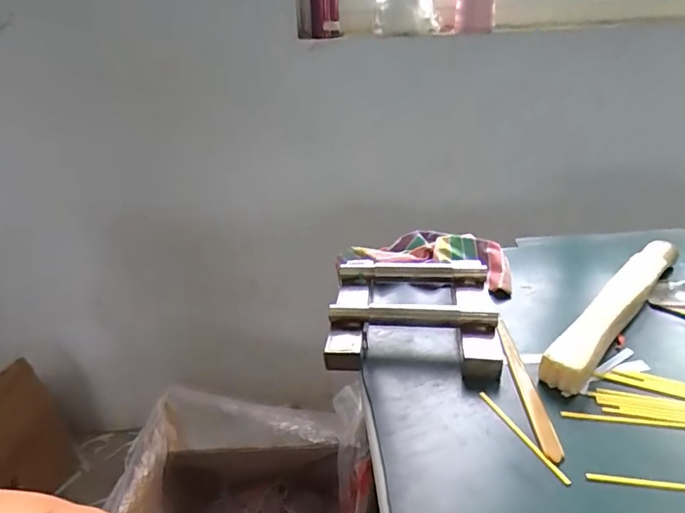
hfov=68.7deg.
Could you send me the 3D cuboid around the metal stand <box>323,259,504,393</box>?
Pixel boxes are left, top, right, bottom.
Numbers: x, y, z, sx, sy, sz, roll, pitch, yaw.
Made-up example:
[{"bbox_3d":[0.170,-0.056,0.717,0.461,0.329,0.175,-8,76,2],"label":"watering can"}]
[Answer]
[{"bbox_3d":[0.079,0.064,0.566,0.186,0.047,0.176,3,29,10],"label":"metal stand"}]

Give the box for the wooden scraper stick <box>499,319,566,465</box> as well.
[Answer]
[{"bbox_3d":[0.178,0.120,0.485,0.021,0.008,0.183,0,28,4],"label":"wooden scraper stick"}]

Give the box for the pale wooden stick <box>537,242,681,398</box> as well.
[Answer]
[{"bbox_3d":[0.317,0.051,0.570,0.038,0.031,0.332,23,37,38],"label":"pale wooden stick"}]

